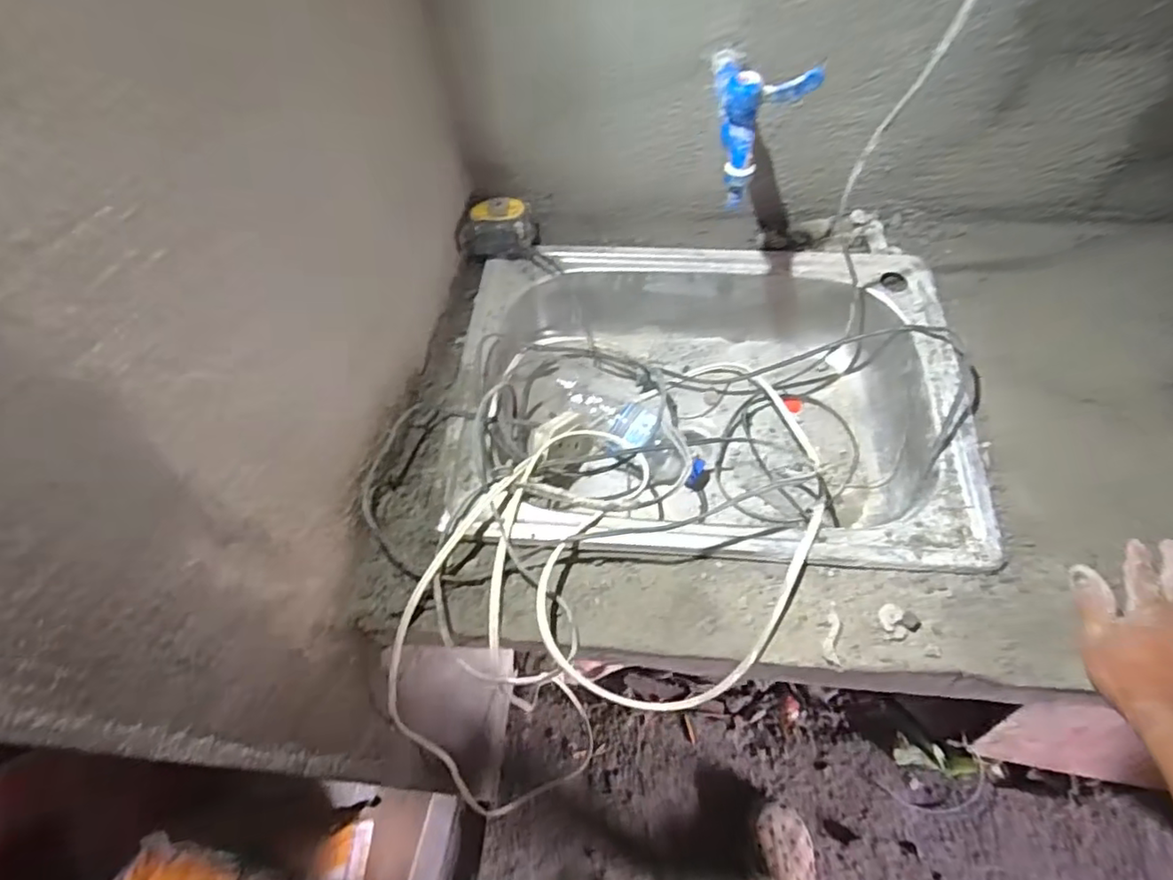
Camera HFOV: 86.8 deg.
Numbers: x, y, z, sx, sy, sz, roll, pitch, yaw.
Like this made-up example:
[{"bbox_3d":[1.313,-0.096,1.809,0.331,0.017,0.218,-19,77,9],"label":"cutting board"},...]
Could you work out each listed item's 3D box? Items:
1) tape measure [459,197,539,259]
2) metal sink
[{"bbox_3d":[-0.102,-0.252,0.738,0.084,0.047,0.075,1,60,4],"label":"tape measure"},{"bbox_3d":[0.132,-0.026,0.692,0.512,0.136,0.388,-1,59,3],"label":"metal sink"}]

